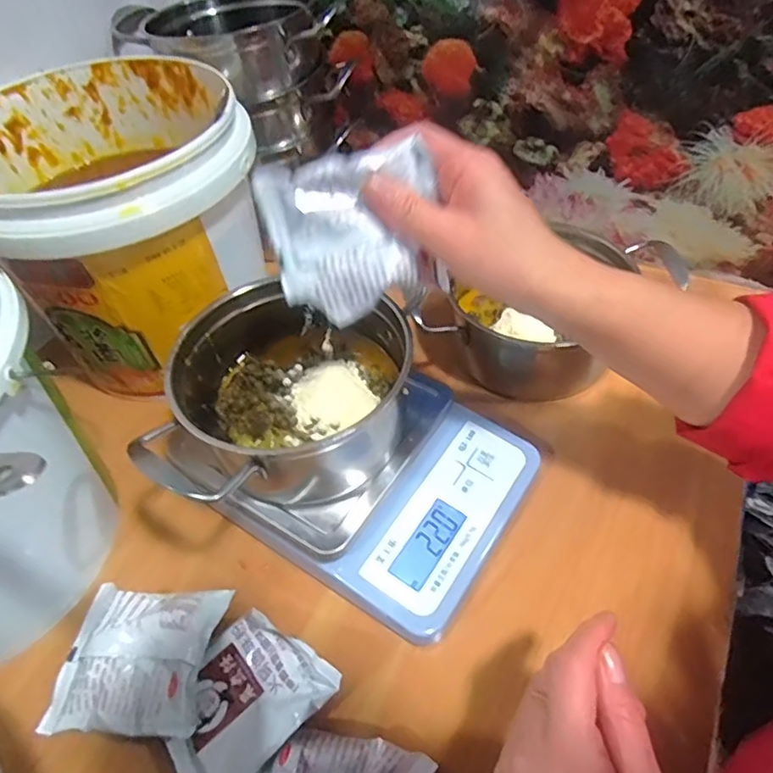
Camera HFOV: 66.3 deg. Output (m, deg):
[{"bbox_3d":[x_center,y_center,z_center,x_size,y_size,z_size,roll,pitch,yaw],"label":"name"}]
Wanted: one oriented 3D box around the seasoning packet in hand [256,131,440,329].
[{"bbox_3d":[-0.016,-0.078,0.310,0.087,0.083,0.009,-12,20,3],"label":"seasoning packet in hand"}]

